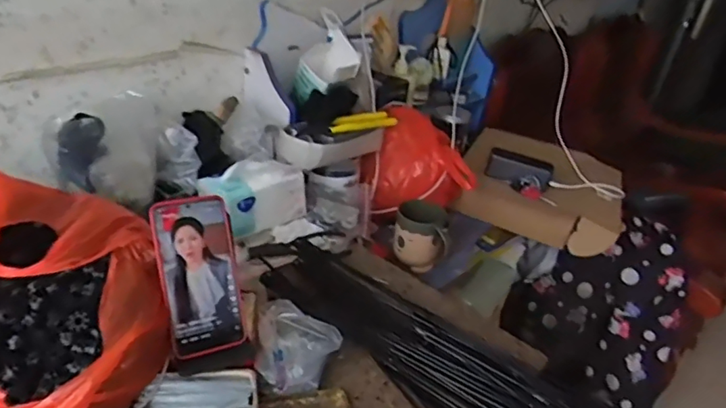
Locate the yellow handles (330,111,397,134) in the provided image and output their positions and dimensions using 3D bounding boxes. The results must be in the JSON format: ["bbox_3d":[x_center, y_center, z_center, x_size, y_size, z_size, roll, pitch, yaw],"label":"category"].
[{"bbox_3d":[0.004,-0.147,0.947,0.122,0.026,0.029,-10,34,-27],"label":"yellow handles"}]

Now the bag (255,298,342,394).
[{"bbox_3d":[-0.076,0.164,0.619,0.092,0.045,0.125,3,30,-8],"label":"bag"}]

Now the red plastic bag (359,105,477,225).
[{"bbox_3d":[0.102,-0.071,1.002,0.203,0.166,0.170,7,30,0],"label":"red plastic bag"}]

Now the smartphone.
[{"bbox_3d":[-0.174,0.076,0.556,0.077,0.164,0.012,-10,0,-27],"label":"smartphone"}]

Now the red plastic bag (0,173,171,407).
[{"bbox_3d":[-0.305,0.097,0.511,0.207,0.151,0.250,-4,32,-19],"label":"red plastic bag"}]

